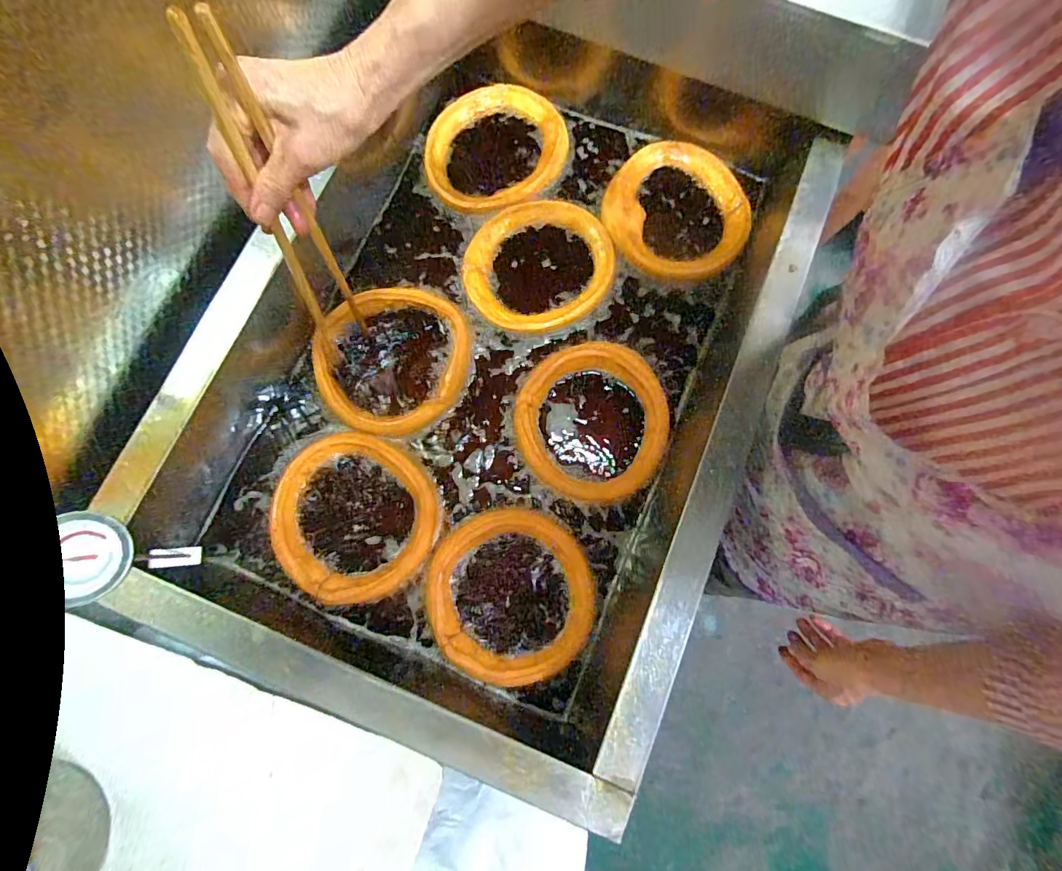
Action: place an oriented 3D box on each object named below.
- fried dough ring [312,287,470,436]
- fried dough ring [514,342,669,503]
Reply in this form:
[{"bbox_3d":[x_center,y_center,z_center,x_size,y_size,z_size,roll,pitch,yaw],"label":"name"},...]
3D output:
[{"bbox_3d":[-0.168,-0.096,0.565,0.190,0.018,0.181,0,79,0],"label":"fried dough ring"},{"bbox_3d":[0.075,-0.020,0.551,0.185,0.024,0.190,0,79,0],"label":"fried dough ring"}]

